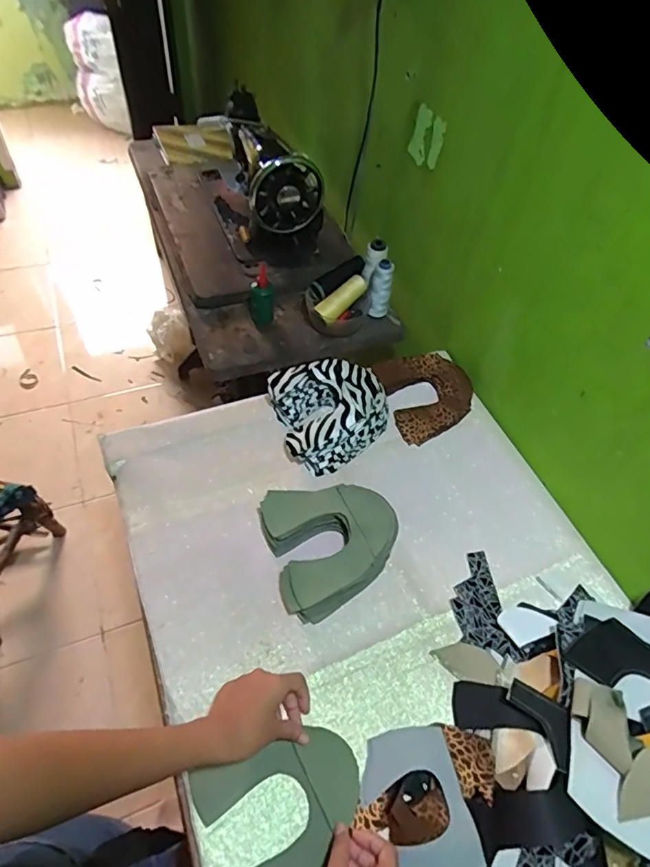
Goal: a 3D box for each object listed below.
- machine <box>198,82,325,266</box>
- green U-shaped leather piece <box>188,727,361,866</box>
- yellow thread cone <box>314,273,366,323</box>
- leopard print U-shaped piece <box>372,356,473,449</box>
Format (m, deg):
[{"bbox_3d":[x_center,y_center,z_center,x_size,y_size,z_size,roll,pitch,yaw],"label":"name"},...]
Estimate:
[{"bbox_3d":[-0.142,-0.541,1.064,0.176,0.214,0.371,-15,55,-16],"label":"machine"},{"bbox_3d":[-0.036,0.388,0.523,0.159,0.009,0.140,-23,58,-21],"label":"green U-shaped leather piece"},{"bbox_3d":[0.033,-0.249,0.948,0.109,0.035,0.036,-43,65,-7],"label":"yellow thread cone"},{"bbox_3d":[0.174,-0.072,0.874,0.153,0.037,0.161,-18,56,-18],"label":"leopard print U-shaped piece"}]

